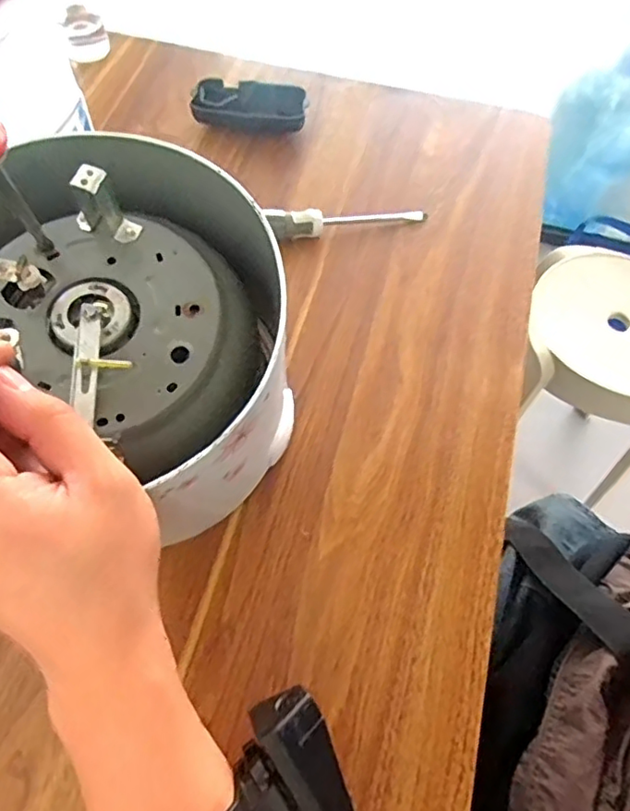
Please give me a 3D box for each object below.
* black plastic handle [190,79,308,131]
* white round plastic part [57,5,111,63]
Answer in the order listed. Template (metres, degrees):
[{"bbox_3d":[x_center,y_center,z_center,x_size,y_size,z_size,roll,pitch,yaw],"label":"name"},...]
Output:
[{"bbox_3d":[-0.066,-0.302,0.591,0.115,0.022,0.060,11,62,3],"label":"black plastic handle"},{"bbox_3d":[-0.258,-0.415,0.655,0.050,0.032,0.055,-13,63,-10],"label":"white round plastic part"}]

